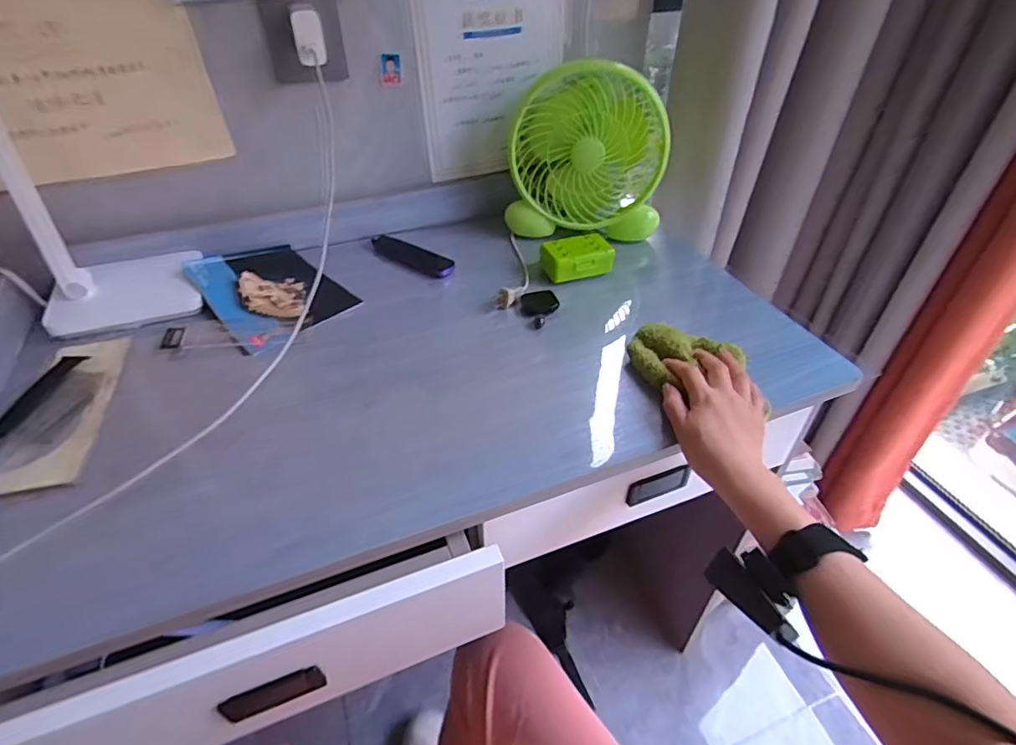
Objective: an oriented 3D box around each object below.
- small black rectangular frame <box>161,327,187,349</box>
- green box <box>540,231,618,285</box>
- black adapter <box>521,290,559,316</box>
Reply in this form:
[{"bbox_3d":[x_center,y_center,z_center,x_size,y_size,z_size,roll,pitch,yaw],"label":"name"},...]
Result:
[{"bbox_3d":[-0.374,-0.039,0.598,0.022,0.007,0.031,-8,42,-10],"label":"small black rectangular frame"},{"bbox_3d":[0.092,-0.149,0.702,0.086,0.046,0.047,-13,43,-14],"label":"green box"},{"bbox_3d":[0.039,-0.086,0.658,0.044,0.021,0.029,-3,41,-4],"label":"black adapter"}]

